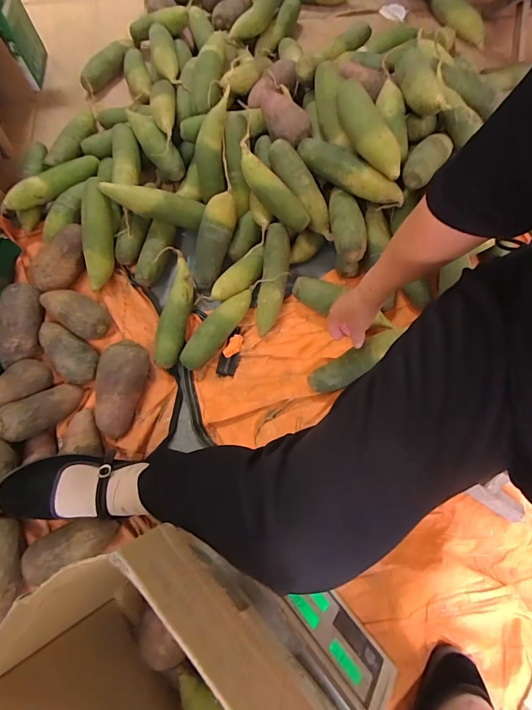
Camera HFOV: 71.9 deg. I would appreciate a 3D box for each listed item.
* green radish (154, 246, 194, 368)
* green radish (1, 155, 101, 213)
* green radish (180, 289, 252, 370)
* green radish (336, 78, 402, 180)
[{"bbox_3d":[-0.174,-0.090,0.711,0.060,0.056,0.232,2,72,1],"label":"green radish"},{"bbox_3d":[-0.455,-0.367,0.779,0.058,0.045,0.224,38,63,12],"label":"green radish"},{"bbox_3d":[-0.090,-0.050,0.695,0.049,0.052,0.190,36,76,11],"label":"green radish"},{"bbox_3d":[0.179,-0.399,0.647,0.066,0.057,0.201,-19,73,-5],"label":"green radish"}]

